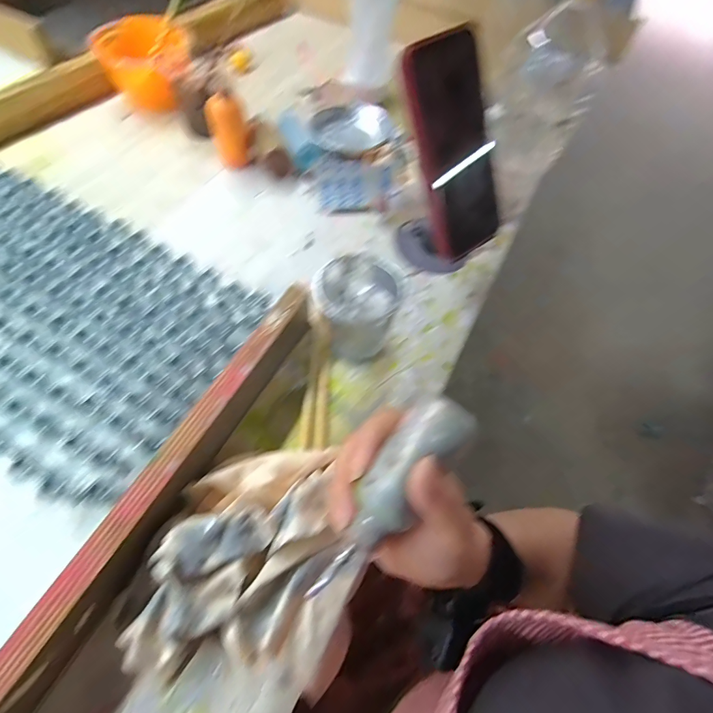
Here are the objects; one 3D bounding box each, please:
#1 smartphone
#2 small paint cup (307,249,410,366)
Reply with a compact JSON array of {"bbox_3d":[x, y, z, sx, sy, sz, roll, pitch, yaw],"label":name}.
[{"bbox_3d":[0.087,-0.173,0.336,0.068,0.167,0.013,-24,33,-3],"label":"smartphone"},{"bbox_3d":[0.002,-0.039,0.321,0.064,0.071,0.075,27,61,11],"label":"small paint cup"}]

